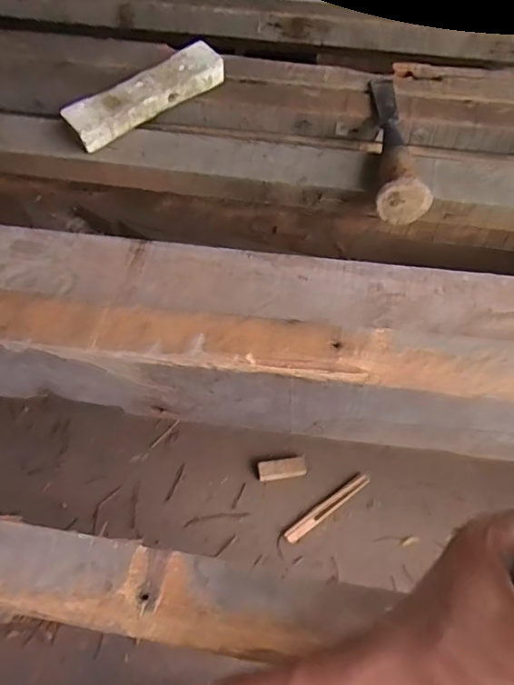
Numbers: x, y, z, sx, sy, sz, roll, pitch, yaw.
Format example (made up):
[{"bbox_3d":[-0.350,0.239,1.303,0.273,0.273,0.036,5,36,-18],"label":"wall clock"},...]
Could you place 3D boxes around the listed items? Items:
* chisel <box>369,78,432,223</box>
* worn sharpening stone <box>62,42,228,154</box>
[{"bbox_3d":[0.154,-0.226,0.589,0.049,0.040,0.215,4,62,3],"label":"chisel"},{"bbox_3d":[-0.127,-0.283,0.628,0.194,0.041,0.042,-35,67,-16],"label":"worn sharpening stone"}]

